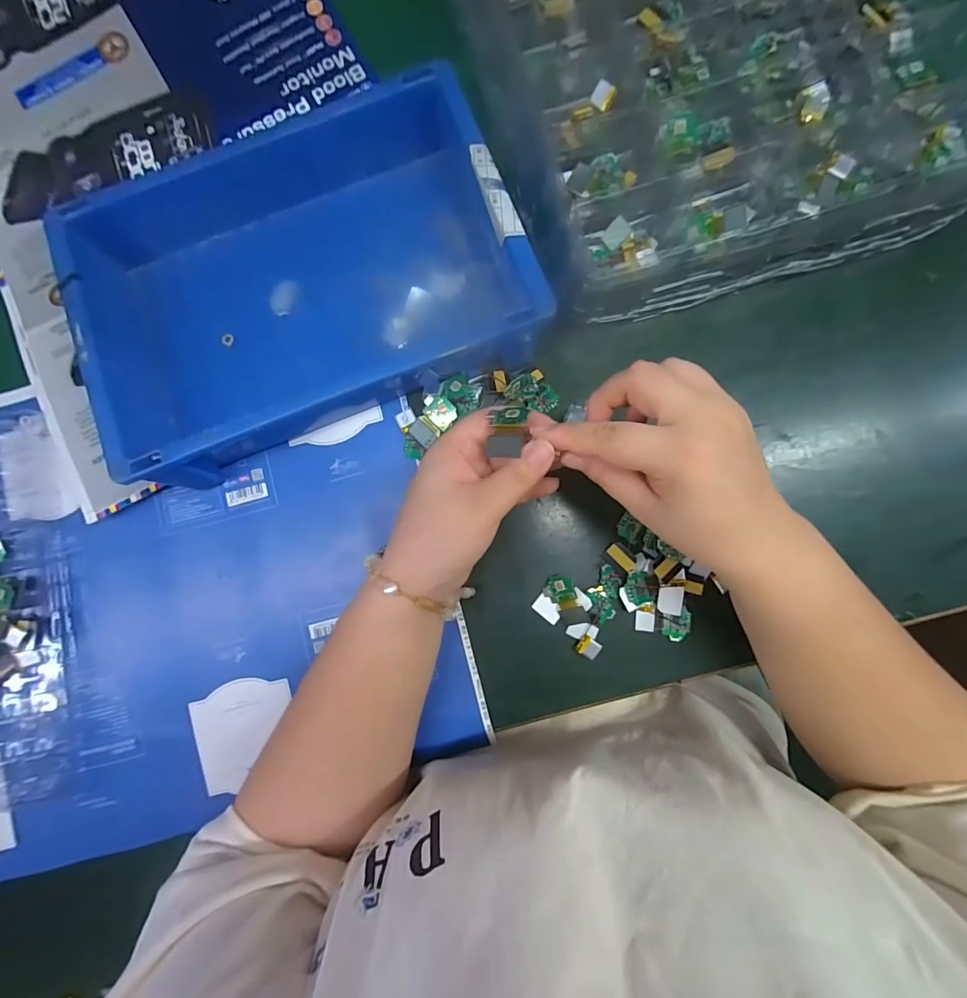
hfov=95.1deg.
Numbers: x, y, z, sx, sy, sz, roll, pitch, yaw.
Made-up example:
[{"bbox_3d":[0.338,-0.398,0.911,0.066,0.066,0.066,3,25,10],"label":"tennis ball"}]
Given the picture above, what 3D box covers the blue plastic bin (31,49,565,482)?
[{"bbox_3d":[-0.132,-0.160,0.331,0.299,0.076,0.213,-21,84,0],"label":"blue plastic bin"}]

